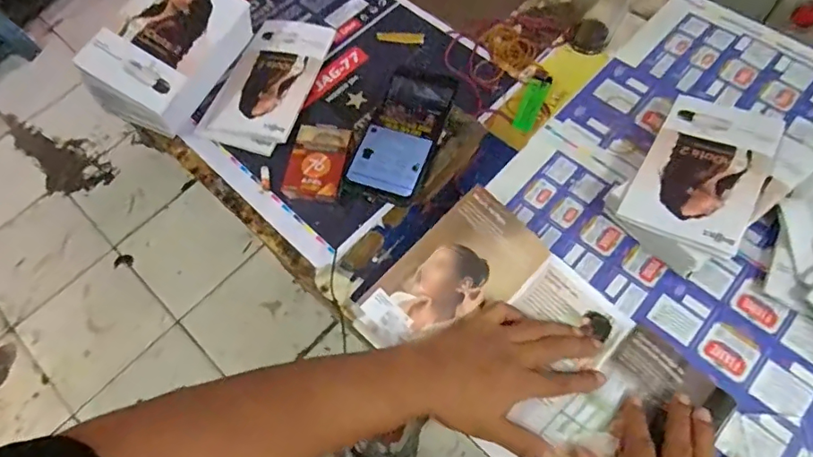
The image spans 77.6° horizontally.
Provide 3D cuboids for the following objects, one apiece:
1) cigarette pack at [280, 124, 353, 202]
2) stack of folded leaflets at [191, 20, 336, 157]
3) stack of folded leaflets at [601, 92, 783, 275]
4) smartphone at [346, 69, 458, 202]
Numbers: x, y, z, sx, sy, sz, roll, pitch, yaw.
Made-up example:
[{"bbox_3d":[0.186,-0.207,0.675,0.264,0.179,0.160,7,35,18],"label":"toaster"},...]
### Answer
[{"bbox_3d":[-0.096,-0.072,0.550,0.064,0.024,0.086,7,65,7],"label":"cigarette pack"},{"bbox_3d":[-0.166,-0.182,0.616,0.112,0.021,0.194,16,66,11],"label":"stack of folded leaflets"},{"bbox_3d":[0.282,-0.048,0.501,0.110,0.060,0.191,31,71,17],"label":"stack of folded leaflets"},{"bbox_3d":[-0.002,-0.103,0.522,0.073,0.012,0.153,17,67,11],"label":"smartphone"}]

